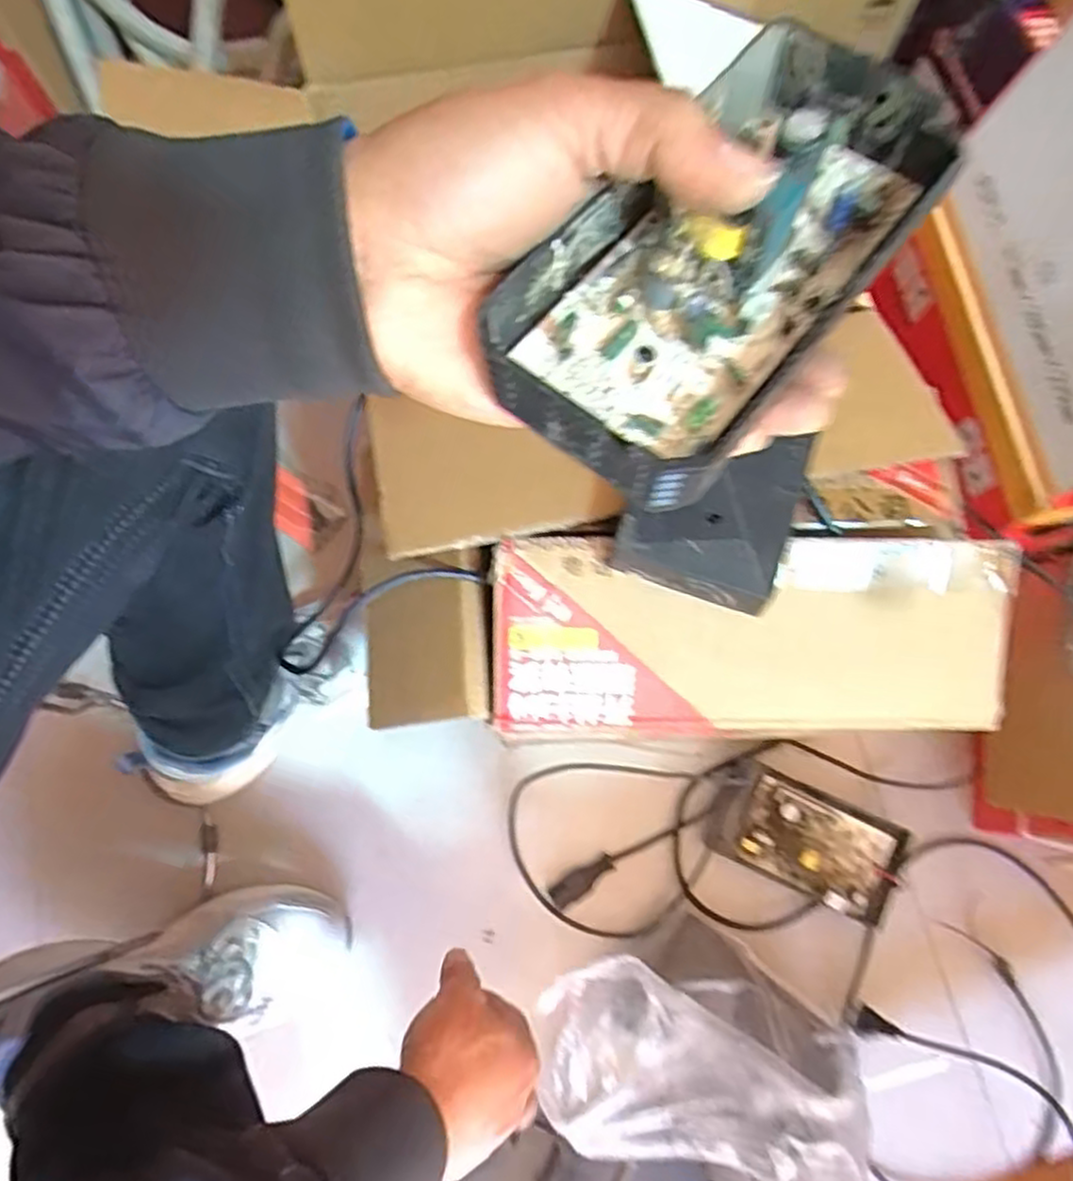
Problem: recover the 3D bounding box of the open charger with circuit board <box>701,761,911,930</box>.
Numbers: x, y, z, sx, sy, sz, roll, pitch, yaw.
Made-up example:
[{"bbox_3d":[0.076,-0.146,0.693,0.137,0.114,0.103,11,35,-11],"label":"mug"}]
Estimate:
[{"bbox_3d":[0.250,0.233,0.692,0.168,0.036,0.092,25,76,5],"label":"open charger with circuit board"}]

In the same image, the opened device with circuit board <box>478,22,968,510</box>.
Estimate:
[{"bbox_3d":[0.063,-0.110,0.231,0.081,0.038,0.170,39,77,9],"label":"opened device with circuit board"}]

